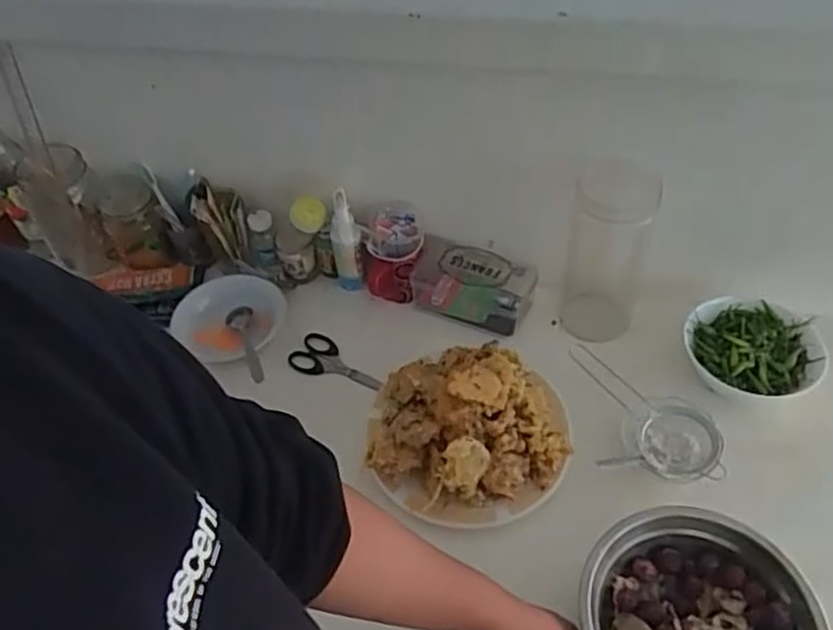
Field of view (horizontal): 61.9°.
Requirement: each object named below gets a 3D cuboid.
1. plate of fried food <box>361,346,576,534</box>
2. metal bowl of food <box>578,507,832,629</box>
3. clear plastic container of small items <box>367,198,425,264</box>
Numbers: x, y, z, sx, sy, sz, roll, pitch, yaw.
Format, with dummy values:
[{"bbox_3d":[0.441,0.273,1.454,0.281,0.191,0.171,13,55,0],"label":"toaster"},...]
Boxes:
[{"bbox_3d":[0.049,0.114,0.731,0.215,0.086,0.184,9,50,13],"label":"plate of fried food"},{"bbox_3d":[0.244,0.271,0.599,0.190,0.054,0.188,-3,48,3],"label":"metal bowl of food"},{"bbox_3d":[-0.028,-0.106,0.870,0.067,0.062,0.056,0,48,6],"label":"clear plastic container of small items"}]

